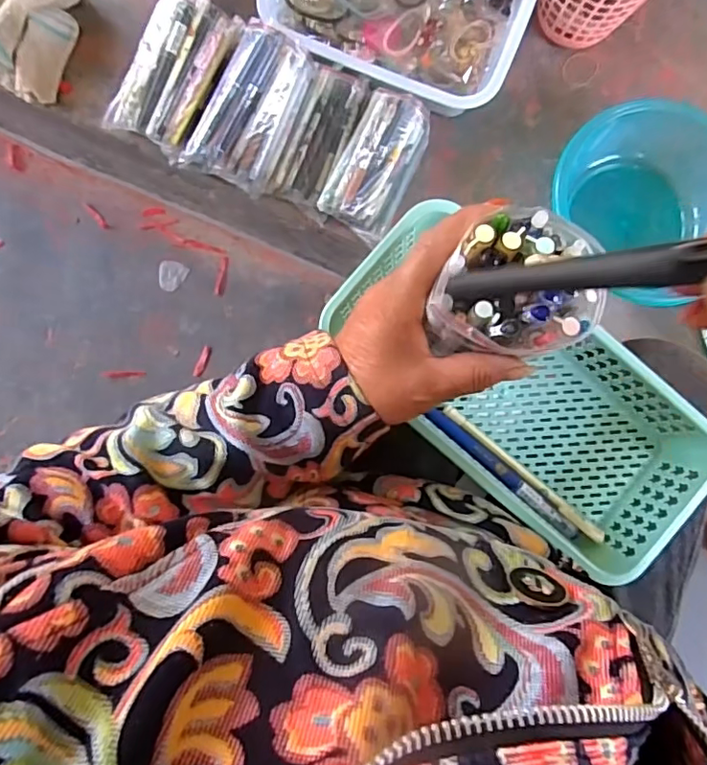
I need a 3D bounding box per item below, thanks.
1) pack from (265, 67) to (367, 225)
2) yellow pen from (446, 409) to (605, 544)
[{"bbox_3d":[-0.038,-0.278,0.636,0.066,0.026,0.157,24,96,-2],"label":"pack"},{"bbox_3d":[0.121,0.065,0.391,0.143,0.005,0.010,41,83,0],"label":"yellow pen"}]

